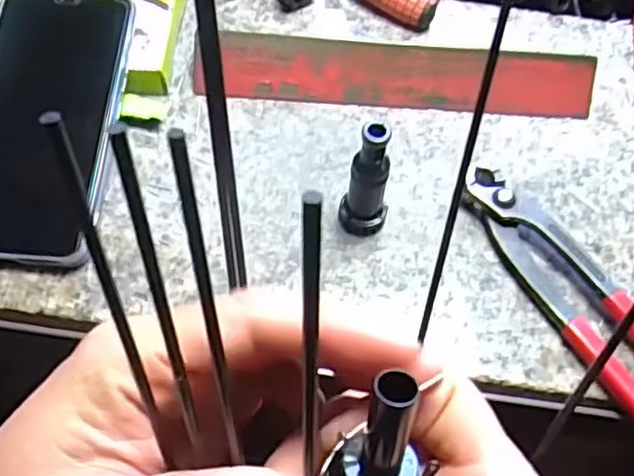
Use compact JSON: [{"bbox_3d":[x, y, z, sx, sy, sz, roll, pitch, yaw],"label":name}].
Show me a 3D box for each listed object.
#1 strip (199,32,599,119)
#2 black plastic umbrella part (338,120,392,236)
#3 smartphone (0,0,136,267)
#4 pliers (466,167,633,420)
[{"bbox_3d":[0.045,-0.093,0.386,0.225,0.035,0.008,3,21,-2],"label":"strip"},{"bbox_3d":[0.026,-0.026,0.324,0.023,0.068,0.019,18,61,6],"label":"black plastic umbrella part"},{"bbox_3d":[-0.143,-0.064,0.347,0.078,0.010,0.158,6,71,5],"label":"smartphone"},{"bbox_3d":[0.139,0.040,0.323,0.043,0.016,0.192,-23,65,-16],"label":"pliers"}]

